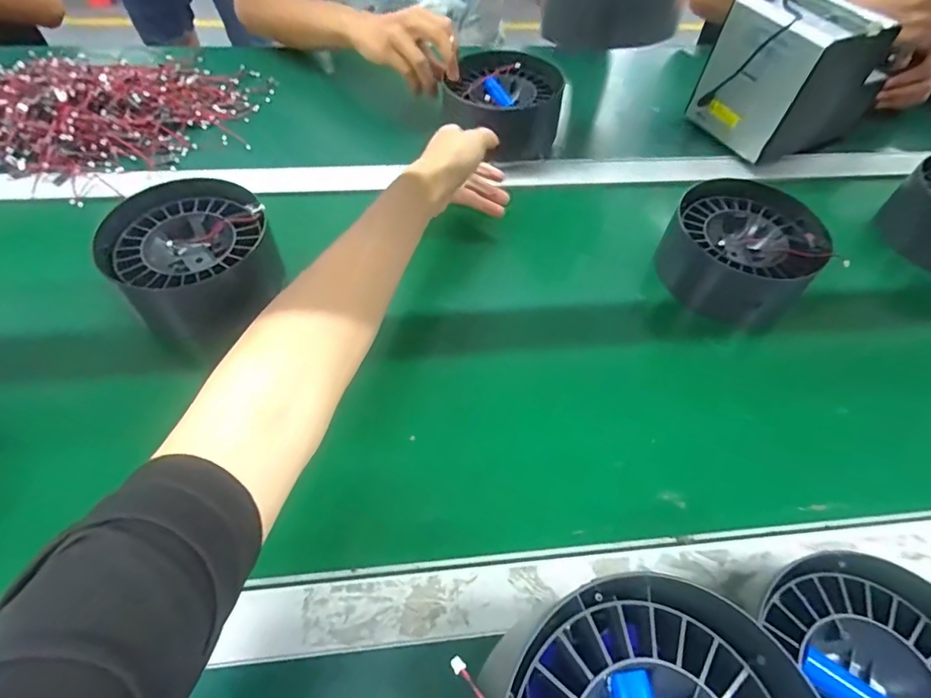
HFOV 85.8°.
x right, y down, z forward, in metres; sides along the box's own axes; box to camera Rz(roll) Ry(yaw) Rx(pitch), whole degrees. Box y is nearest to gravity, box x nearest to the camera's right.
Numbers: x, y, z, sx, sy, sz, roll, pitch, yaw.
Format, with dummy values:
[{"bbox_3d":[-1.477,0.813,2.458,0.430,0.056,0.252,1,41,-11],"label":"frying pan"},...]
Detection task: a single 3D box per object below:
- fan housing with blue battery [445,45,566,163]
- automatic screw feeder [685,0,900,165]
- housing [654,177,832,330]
[{"bbox_3d":[0.044,-0.291,0.609,0.134,0.080,0.122,20,56,10],"label":"fan housing with blue battery"},{"bbox_3d":[0.386,-0.331,0.602,0.143,0.142,0.128,-21,59,-17],"label":"automatic screw feeder"},{"bbox_3d":[0.282,-0.100,0.523,0.139,0.085,0.124,31,59,17],"label":"housing"}]

